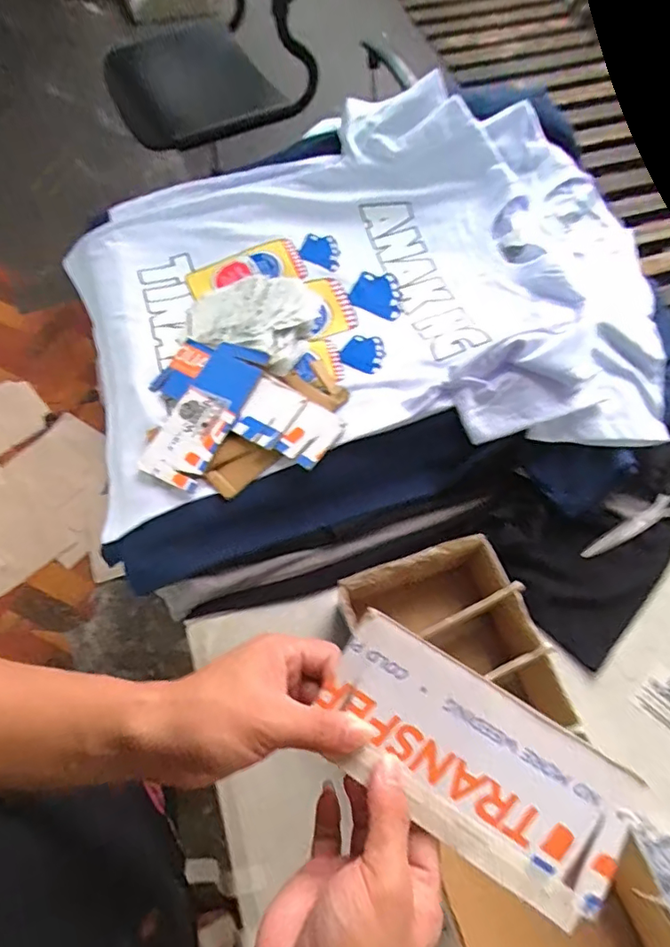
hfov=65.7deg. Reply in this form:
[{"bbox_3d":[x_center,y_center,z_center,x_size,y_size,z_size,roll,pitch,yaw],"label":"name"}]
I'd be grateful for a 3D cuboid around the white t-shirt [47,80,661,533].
[{"bbox_3d":[0.013,-0.232,0.635,0.682,0.100,0.515,-8,65,-5],"label":"white t-shirt"}]

